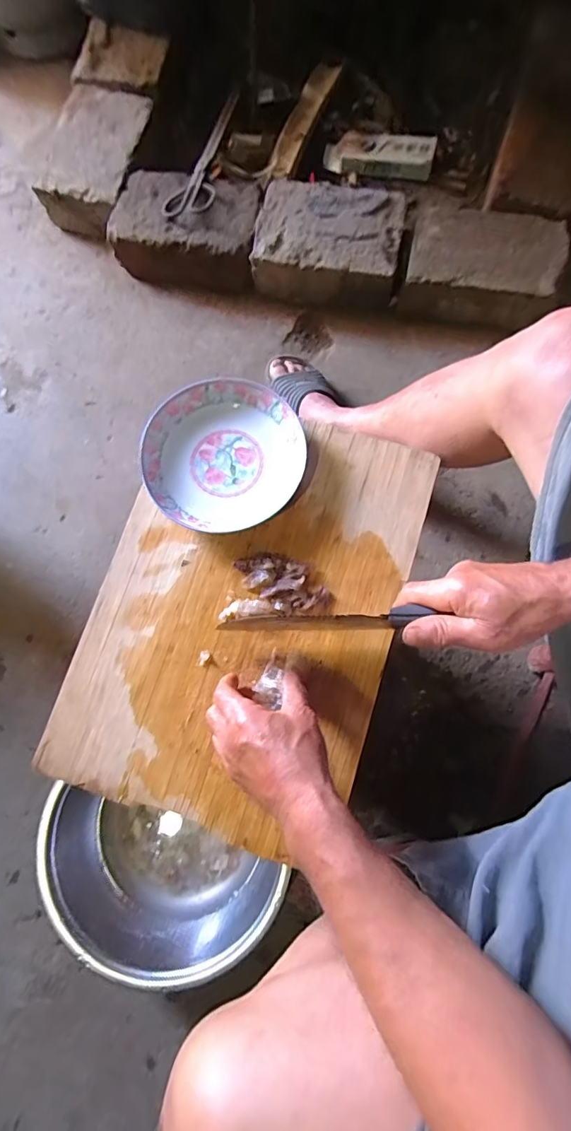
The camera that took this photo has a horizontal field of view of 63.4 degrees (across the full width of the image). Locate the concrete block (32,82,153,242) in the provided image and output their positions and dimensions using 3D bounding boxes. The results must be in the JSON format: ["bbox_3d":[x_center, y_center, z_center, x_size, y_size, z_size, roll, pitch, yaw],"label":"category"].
[{"bbox_3d":[-0.401,-0.856,0.988,0.182,0.096,0.300,10,76,4],"label":"concrete block"}]

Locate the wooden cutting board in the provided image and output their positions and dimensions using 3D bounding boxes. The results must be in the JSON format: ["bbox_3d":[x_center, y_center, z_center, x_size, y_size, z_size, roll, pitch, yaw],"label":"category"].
[{"bbox_3d":[-0.041,0.041,0.491,0.309,0.030,0.439,17,76,5],"label":"wooden cutting board"}]

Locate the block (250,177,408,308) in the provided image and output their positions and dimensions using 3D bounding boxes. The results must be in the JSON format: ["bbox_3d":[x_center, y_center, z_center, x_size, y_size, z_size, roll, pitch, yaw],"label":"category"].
[{"bbox_3d":[0.082,-0.623,0.902,0.264,0.109,0.187,9,76,3],"label":"block"}]

